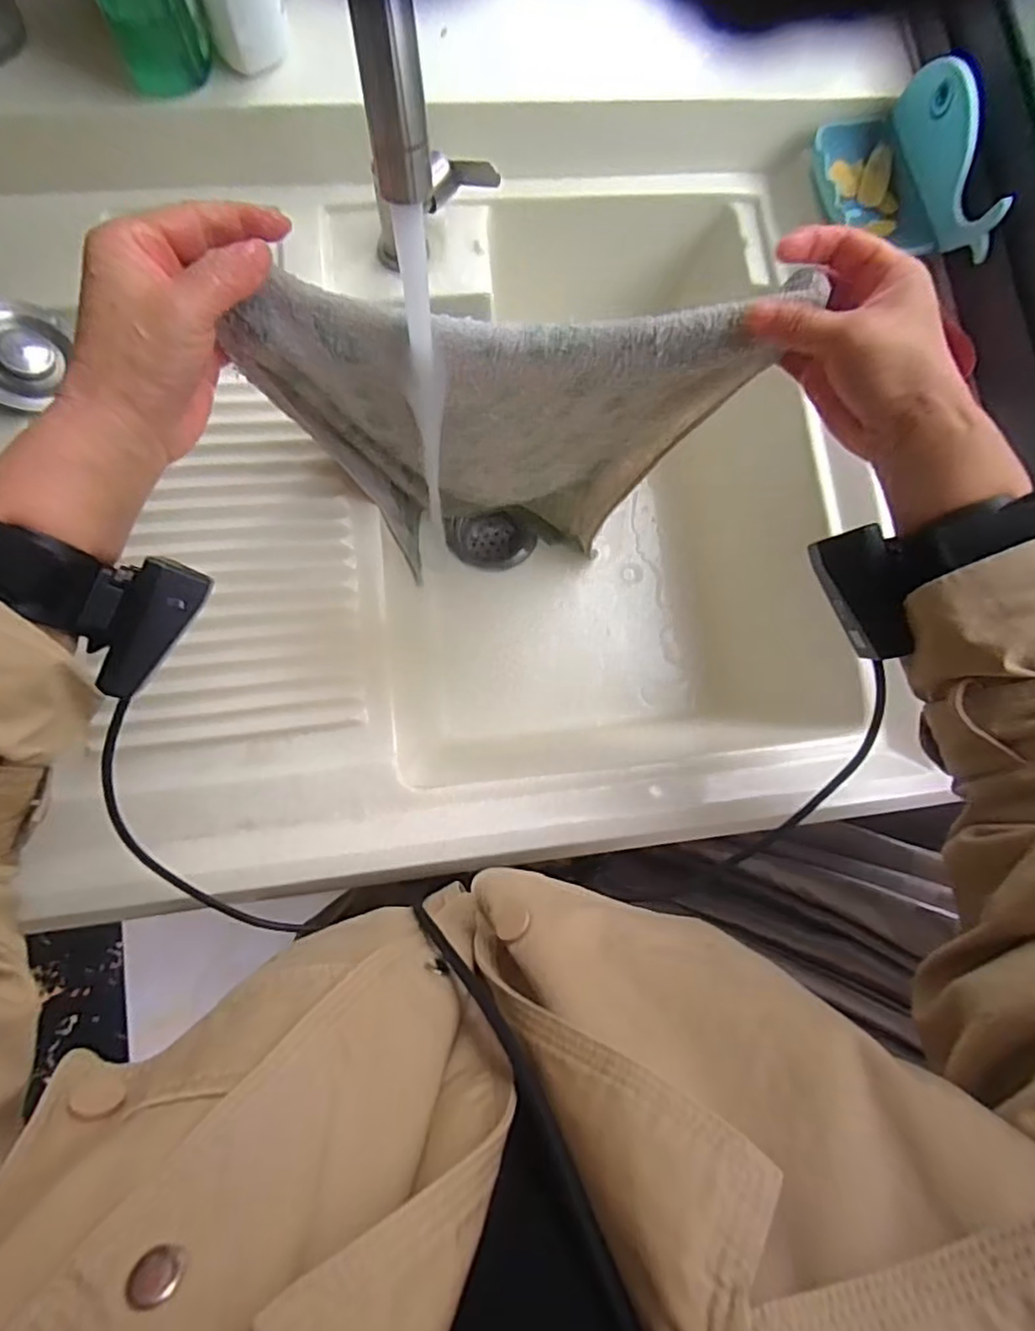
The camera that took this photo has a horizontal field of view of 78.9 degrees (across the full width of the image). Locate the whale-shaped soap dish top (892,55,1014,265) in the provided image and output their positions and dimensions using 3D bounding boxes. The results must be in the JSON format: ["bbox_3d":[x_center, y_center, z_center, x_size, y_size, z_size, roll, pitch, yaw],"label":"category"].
[{"bbox_3d":[0.329,-0.384,0.481,0.016,0.069,0.156,-13,83,-7],"label":"whale-shaped soap dish top"}]

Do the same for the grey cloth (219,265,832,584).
[{"bbox_3d":[-0.014,-0.161,0.493,0.292,0.352,0.051,-8,83,-7],"label":"grey cloth"}]

